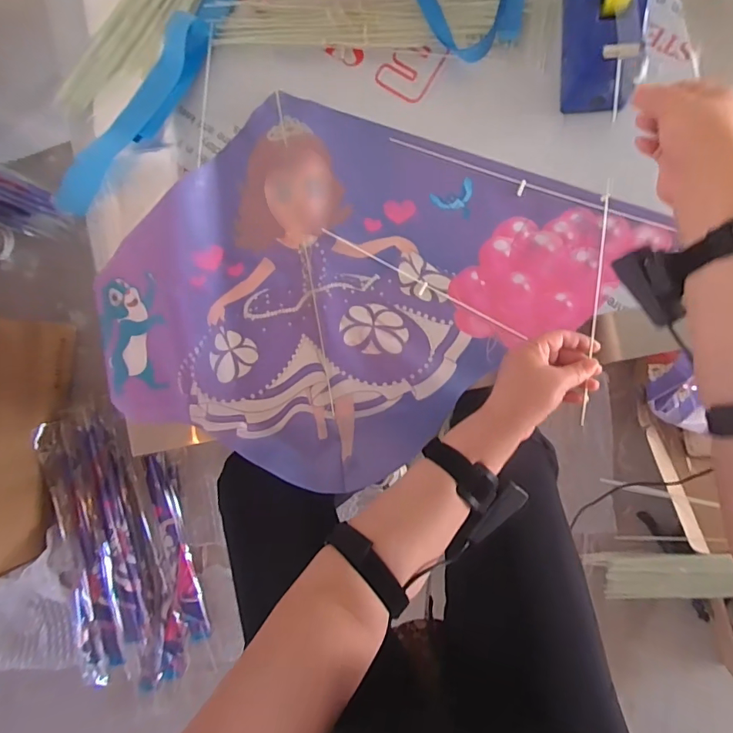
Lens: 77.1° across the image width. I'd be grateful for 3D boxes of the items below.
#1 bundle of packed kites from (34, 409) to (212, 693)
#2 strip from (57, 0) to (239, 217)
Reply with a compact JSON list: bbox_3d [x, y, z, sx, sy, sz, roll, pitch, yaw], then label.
[{"bbox_3d":[-0.594,0.432,1.112,0.341,0.055,0.649,-12,89,9],"label":"bundle of packed kites"},{"bbox_3d":[-0.212,-0.470,0.593,0.067,0.026,0.640,33,94,6],"label":"strip"}]

